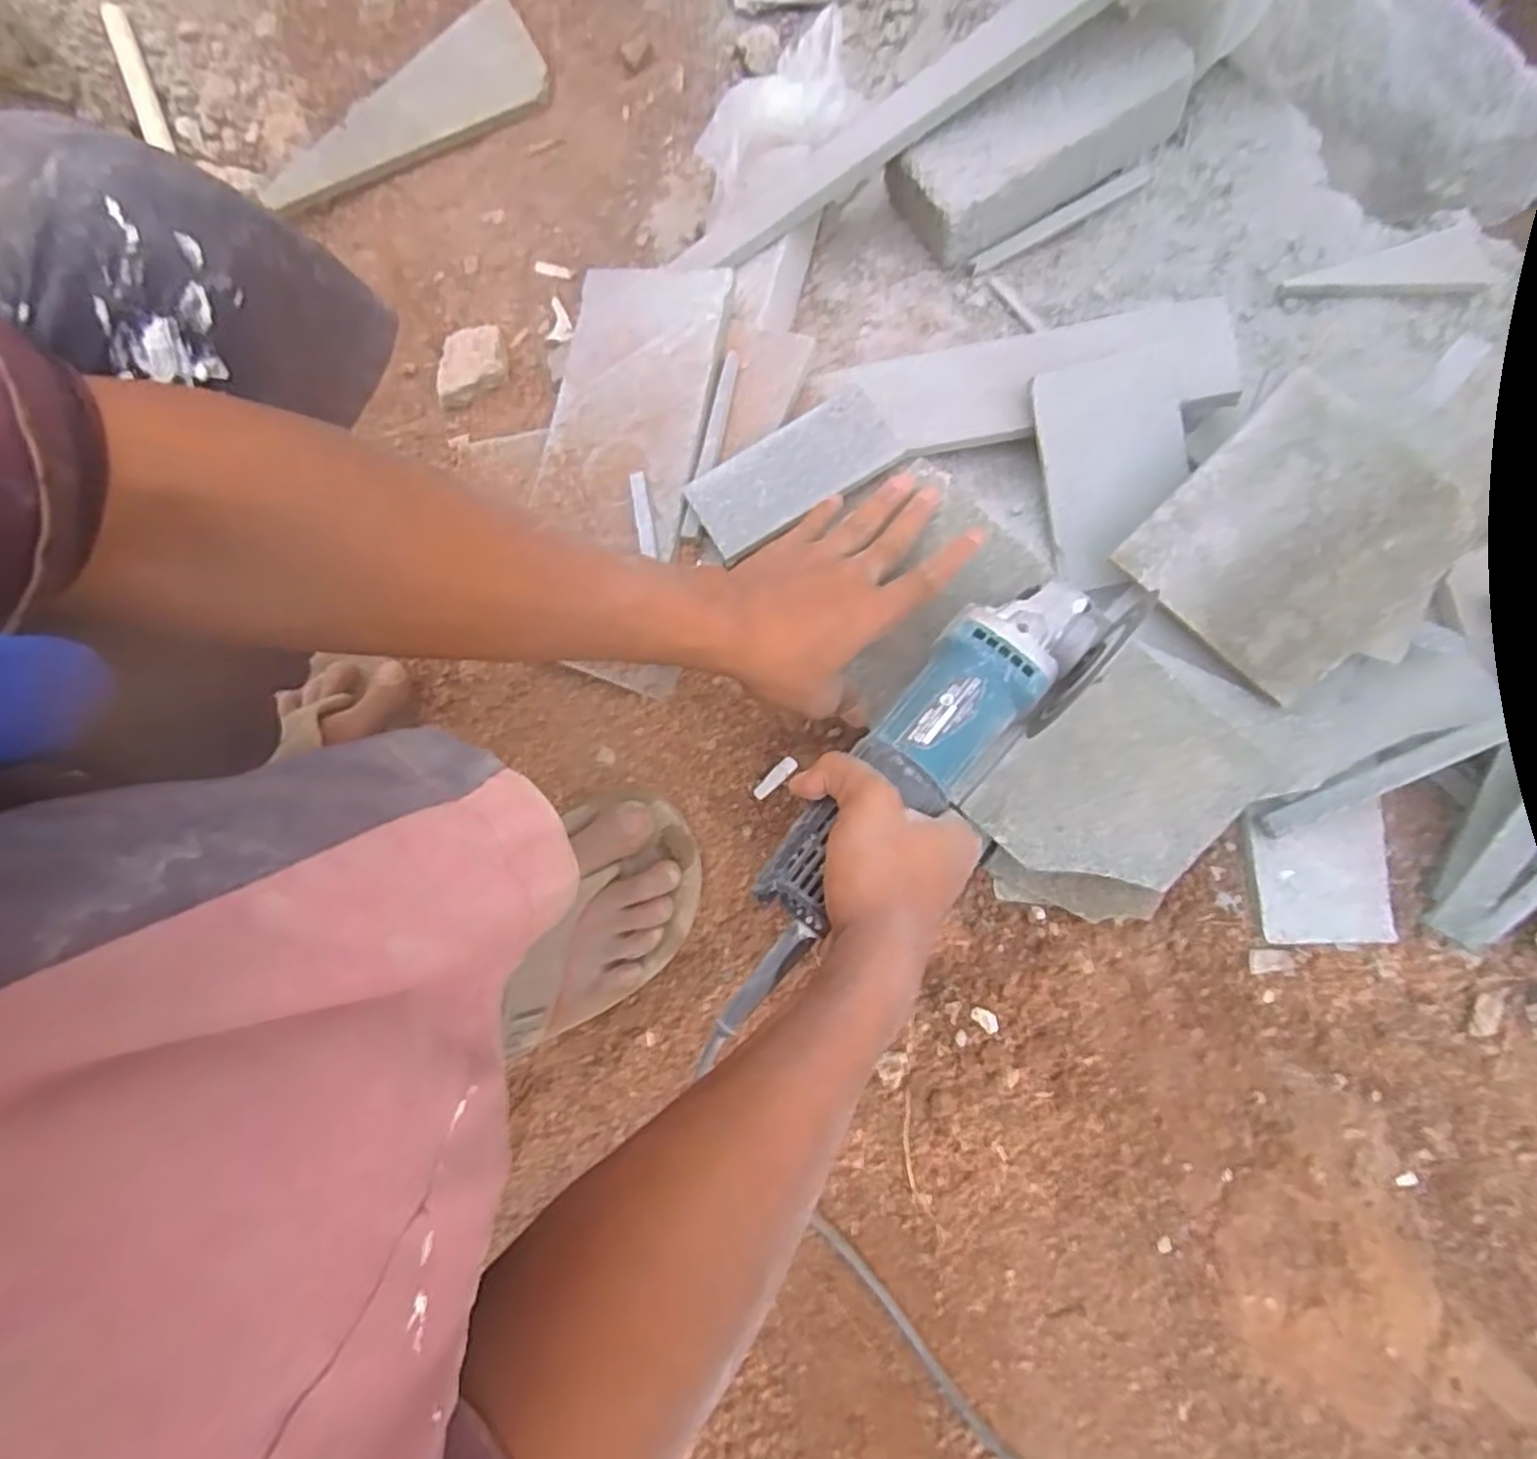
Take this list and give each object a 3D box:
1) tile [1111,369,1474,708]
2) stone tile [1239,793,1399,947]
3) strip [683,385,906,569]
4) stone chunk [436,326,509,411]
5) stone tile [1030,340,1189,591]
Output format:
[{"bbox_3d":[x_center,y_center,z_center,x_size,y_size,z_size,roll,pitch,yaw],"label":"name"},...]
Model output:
[{"bbox_3d":[0.327,-0.111,0.464,0.153,0.009,0.150,45,105,7],"label":"tile"},{"bbox_3d":[0.367,0.095,0.503,0.084,0.008,0.090,-2,83,4],"label":"stone tile"},{"bbox_3d":[0.018,-0.186,0.547,0.151,0.012,0.063,-31,80,-3],"label":"strip"},{"bbox_3d":[-0.261,-0.318,0.667,0.058,0.025,0.073,-14,77,-2],"label":"stone chunk"},{"bbox_3d":[0.242,-0.179,0.528,0.096,0.011,0.147,-11,99,5],"label":"stone tile"}]

